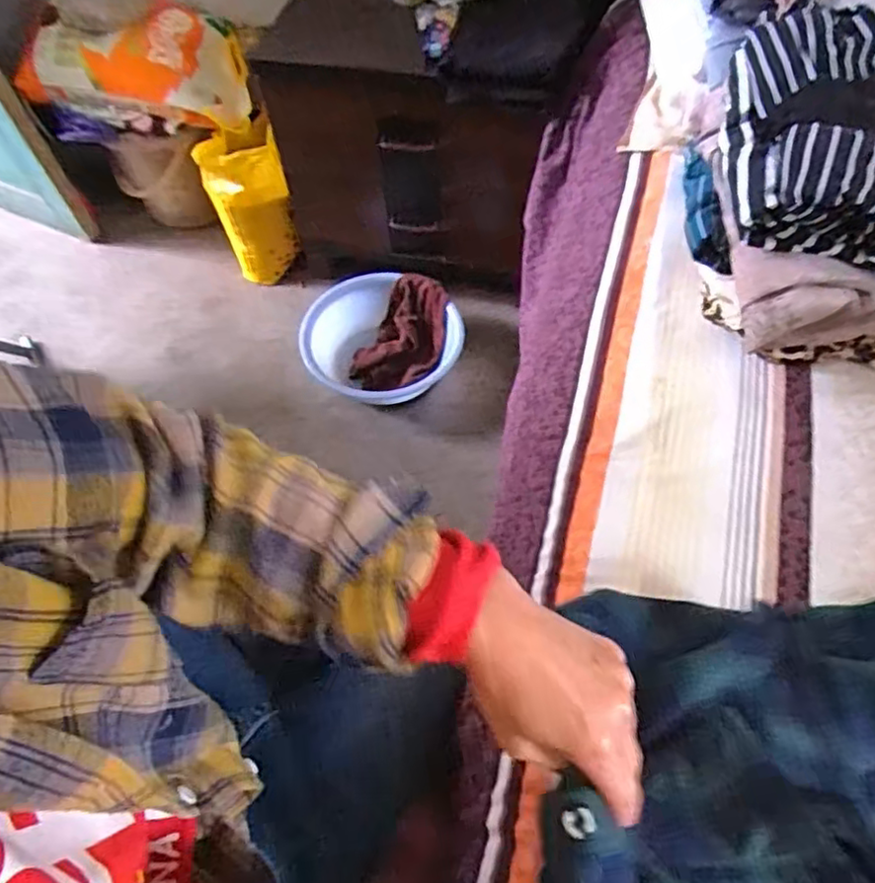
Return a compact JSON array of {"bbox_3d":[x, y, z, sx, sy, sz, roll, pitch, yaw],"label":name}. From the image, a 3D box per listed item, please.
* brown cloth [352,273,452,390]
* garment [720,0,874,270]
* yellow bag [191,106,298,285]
[{"bbox_3d":[-0.084,-0.232,1.377,0.200,0.108,0.242,4,59,5],"label":"brown cloth"},{"bbox_3d":[0.387,-0.271,0.572,0.216,0.098,0.266,7,60,7],"label":"garment"},{"bbox_3d":[-0.425,-0.543,1.457,0.167,0.322,0.152,-22,61,-10],"label":"yellow bag"}]

